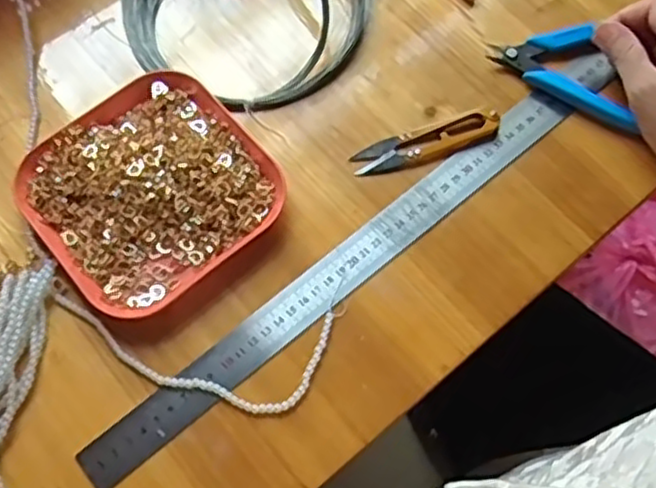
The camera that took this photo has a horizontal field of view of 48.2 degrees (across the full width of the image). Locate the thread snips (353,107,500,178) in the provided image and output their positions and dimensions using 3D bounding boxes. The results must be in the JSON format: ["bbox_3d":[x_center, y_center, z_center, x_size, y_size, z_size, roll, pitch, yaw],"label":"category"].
[{"bbox_3d":[0.066,-0.069,0.490,0.100,0.009,0.028,-18,69,-8],"label":"thread snips"}]

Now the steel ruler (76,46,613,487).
[{"bbox_3d":[0.026,0.003,0.468,0.421,0.005,0.031,-38,72,-13],"label":"steel ruler"}]

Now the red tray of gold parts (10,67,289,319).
[{"bbox_3d":[-0.116,-0.038,0.472,0.145,0.019,0.138,-38,72,-14],"label":"red tray of gold parts"}]

